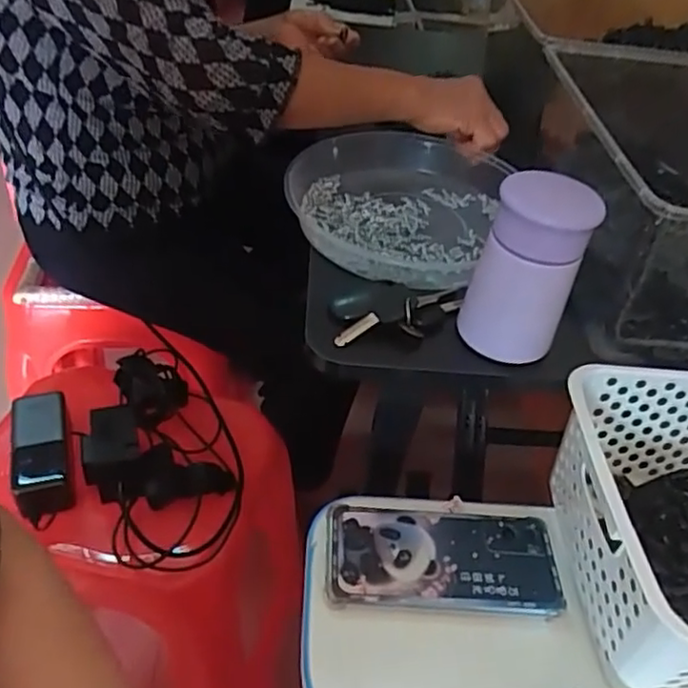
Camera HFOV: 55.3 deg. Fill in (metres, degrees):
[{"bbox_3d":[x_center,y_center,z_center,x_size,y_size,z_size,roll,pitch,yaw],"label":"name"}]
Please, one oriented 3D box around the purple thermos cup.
[{"bbox_3d":[0.129,-0.052,0.469,0.069,0.121,0.059,18,44,11],"label":"purple thermos cup"}]

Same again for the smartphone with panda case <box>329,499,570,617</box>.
[{"bbox_3d":[0.070,0.150,0.464,0.162,0.008,0.078,4,43,-4],"label":"smartphone with panda case"}]

